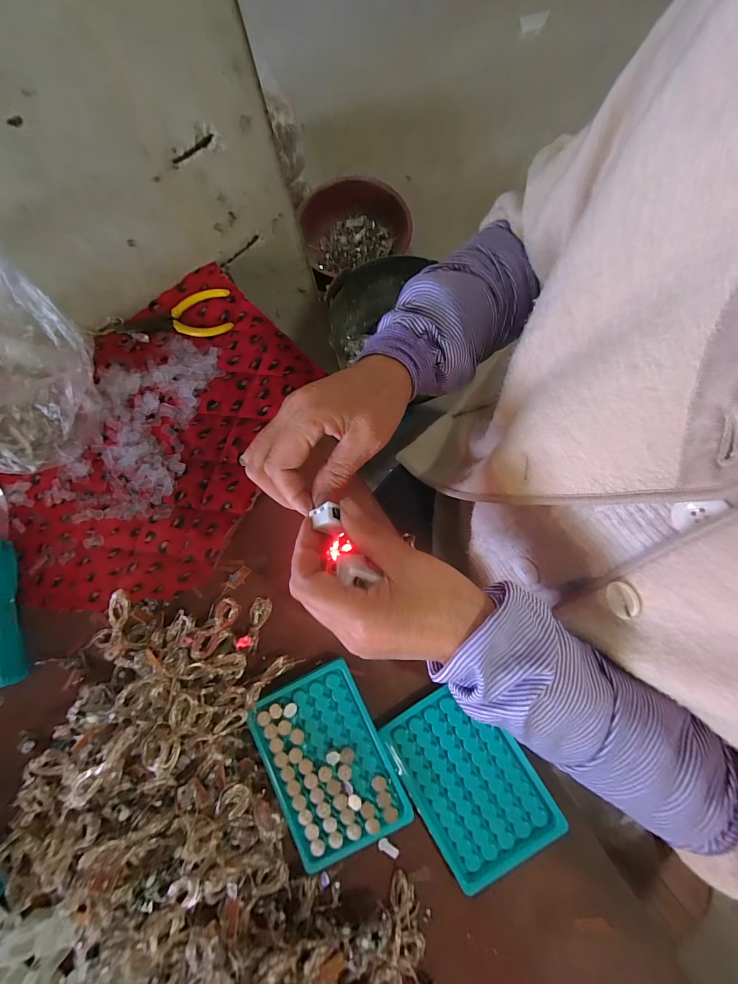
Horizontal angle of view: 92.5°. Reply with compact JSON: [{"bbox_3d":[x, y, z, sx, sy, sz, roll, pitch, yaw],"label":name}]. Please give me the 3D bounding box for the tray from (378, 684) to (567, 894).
[{"bbox_3d":[0.082,0.232,0.291,0.095,0.016,0.133,-30,80,-2],"label":"tray"}]

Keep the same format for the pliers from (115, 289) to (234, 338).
[{"bbox_3d":[-0.204,-0.179,0.373,0.121,0.009,0.049,-17,80,0],"label":"pliers"}]

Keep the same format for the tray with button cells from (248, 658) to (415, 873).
[{"bbox_3d":[-0.035,0.223,0.292,0.094,0.010,0.131,-28,80,-2],"label":"tray with button cells"}]

